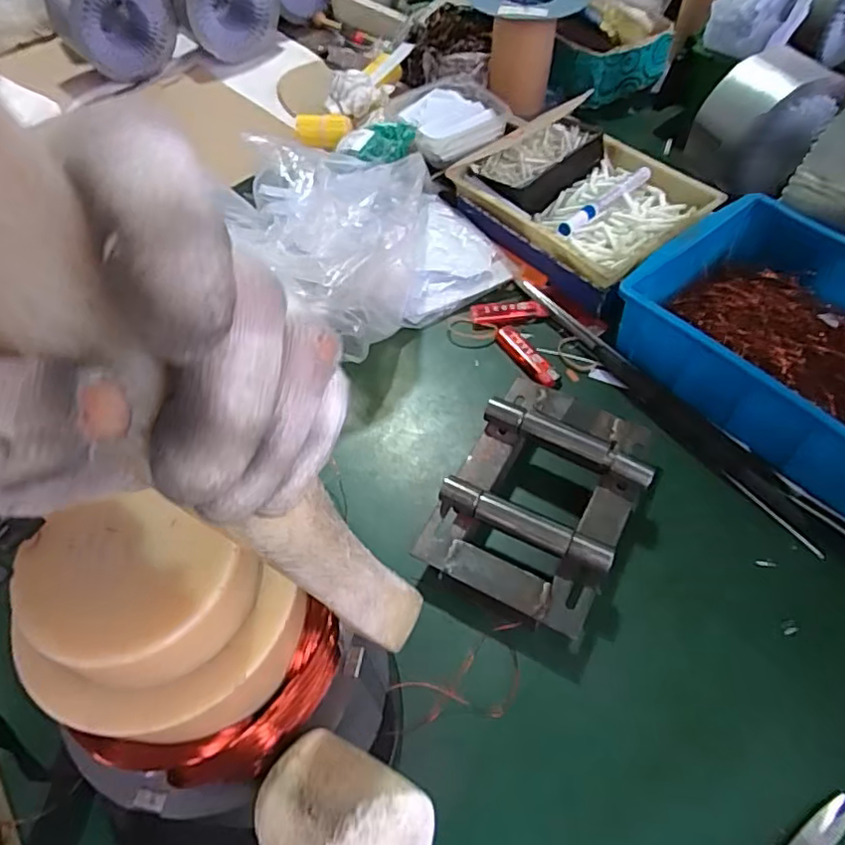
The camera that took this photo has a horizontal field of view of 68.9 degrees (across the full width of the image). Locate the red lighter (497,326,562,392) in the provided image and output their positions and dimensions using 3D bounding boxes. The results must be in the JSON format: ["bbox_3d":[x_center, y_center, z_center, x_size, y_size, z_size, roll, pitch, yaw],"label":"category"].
[{"bbox_3d":[0.103,-0.062,0.601,0.022,0.011,0.083,-33,60,-19],"label":"red lighter"}]

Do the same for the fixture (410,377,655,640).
[{"bbox_3d":[0.095,0.051,0.488,0.138,0.038,0.199,24,59,19],"label":"fixture"}]

